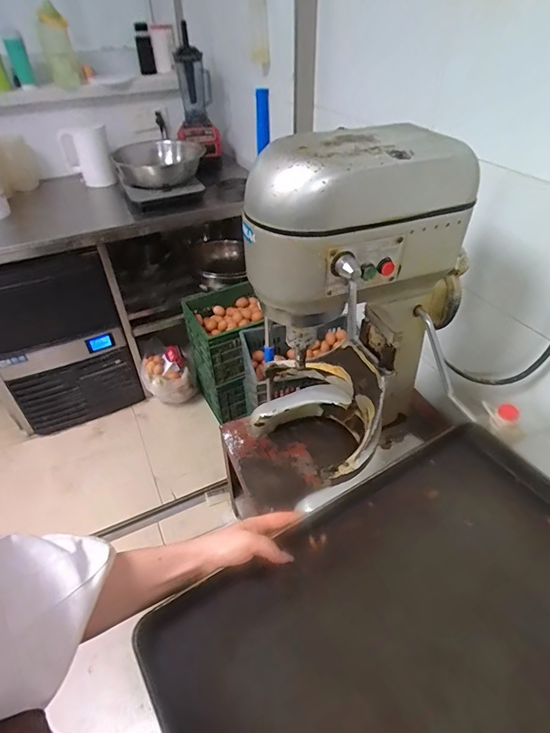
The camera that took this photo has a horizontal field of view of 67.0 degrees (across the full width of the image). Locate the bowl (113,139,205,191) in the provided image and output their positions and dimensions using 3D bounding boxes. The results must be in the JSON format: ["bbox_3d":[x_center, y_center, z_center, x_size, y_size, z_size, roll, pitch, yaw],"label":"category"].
[{"bbox_3d":[-0.471,-0.840,1.734,0.365,0.114,0.422,-9,43,-9],"label":"bowl"}]

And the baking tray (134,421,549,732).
[{"bbox_3d":[0.202,0.309,0.470,0.600,0.029,0.397,-21,48,-28],"label":"baking tray"}]

